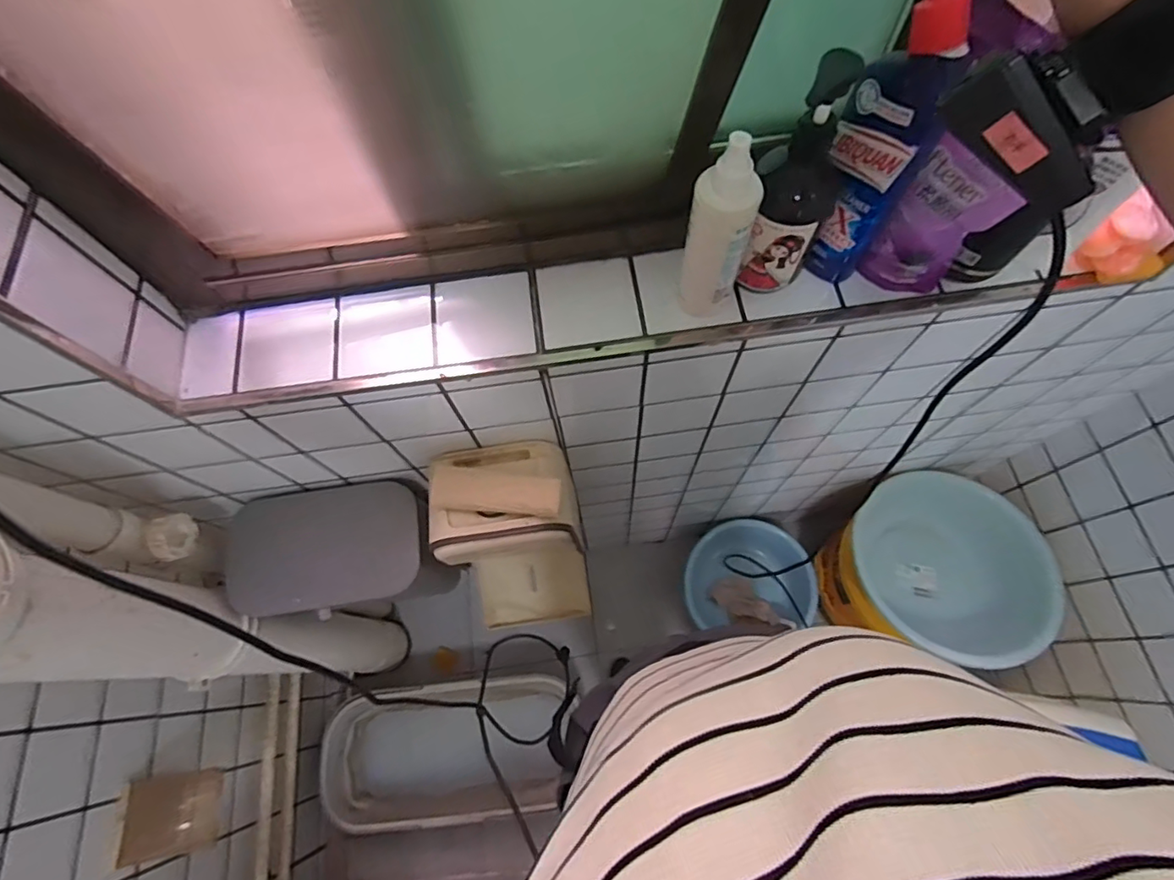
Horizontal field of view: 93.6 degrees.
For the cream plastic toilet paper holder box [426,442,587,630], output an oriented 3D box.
[{"bbox_3d":[-0.098,0.145,0.792,0.177,0.322,0.193,-7,68,0],"label":"cream plastic toilet paper holder box"}]

